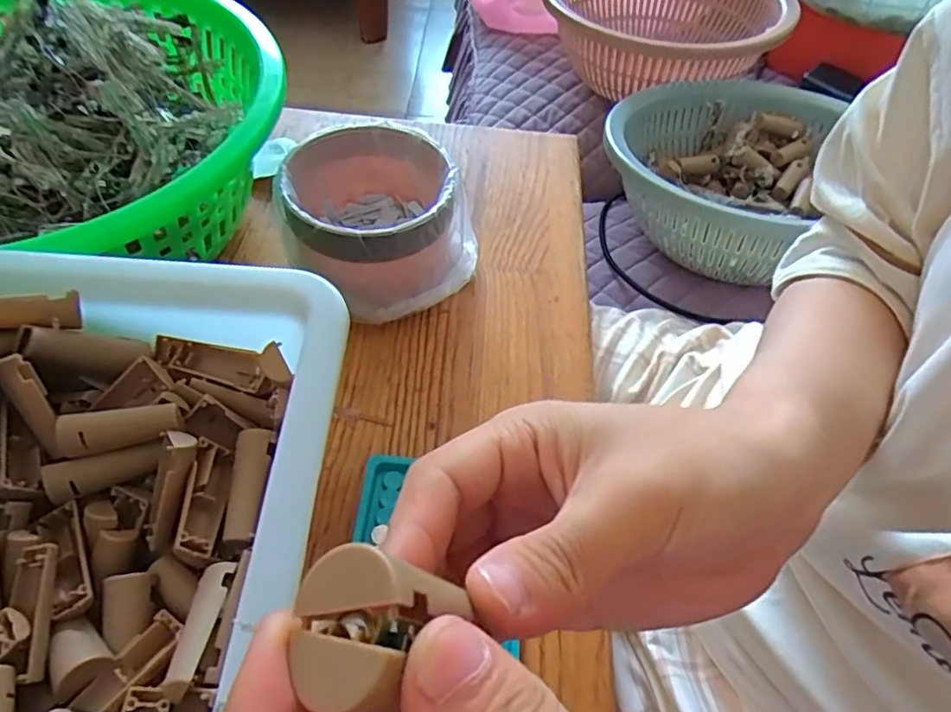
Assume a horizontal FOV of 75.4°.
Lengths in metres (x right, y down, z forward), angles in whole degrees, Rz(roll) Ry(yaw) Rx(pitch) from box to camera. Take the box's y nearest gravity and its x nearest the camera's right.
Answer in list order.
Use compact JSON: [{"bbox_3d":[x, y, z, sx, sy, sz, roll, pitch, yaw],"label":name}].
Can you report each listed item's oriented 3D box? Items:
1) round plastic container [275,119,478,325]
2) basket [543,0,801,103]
[{"bbox_3d":[-0.073,-0.094,0.443,0.122,0.088,0.120,3,52,-3],"label":"round plastic container"},{"bbox_3d":[0.222,-0.413,0.756,0.263,0.101,0.301,9,52,2],"label":"basket"}]

